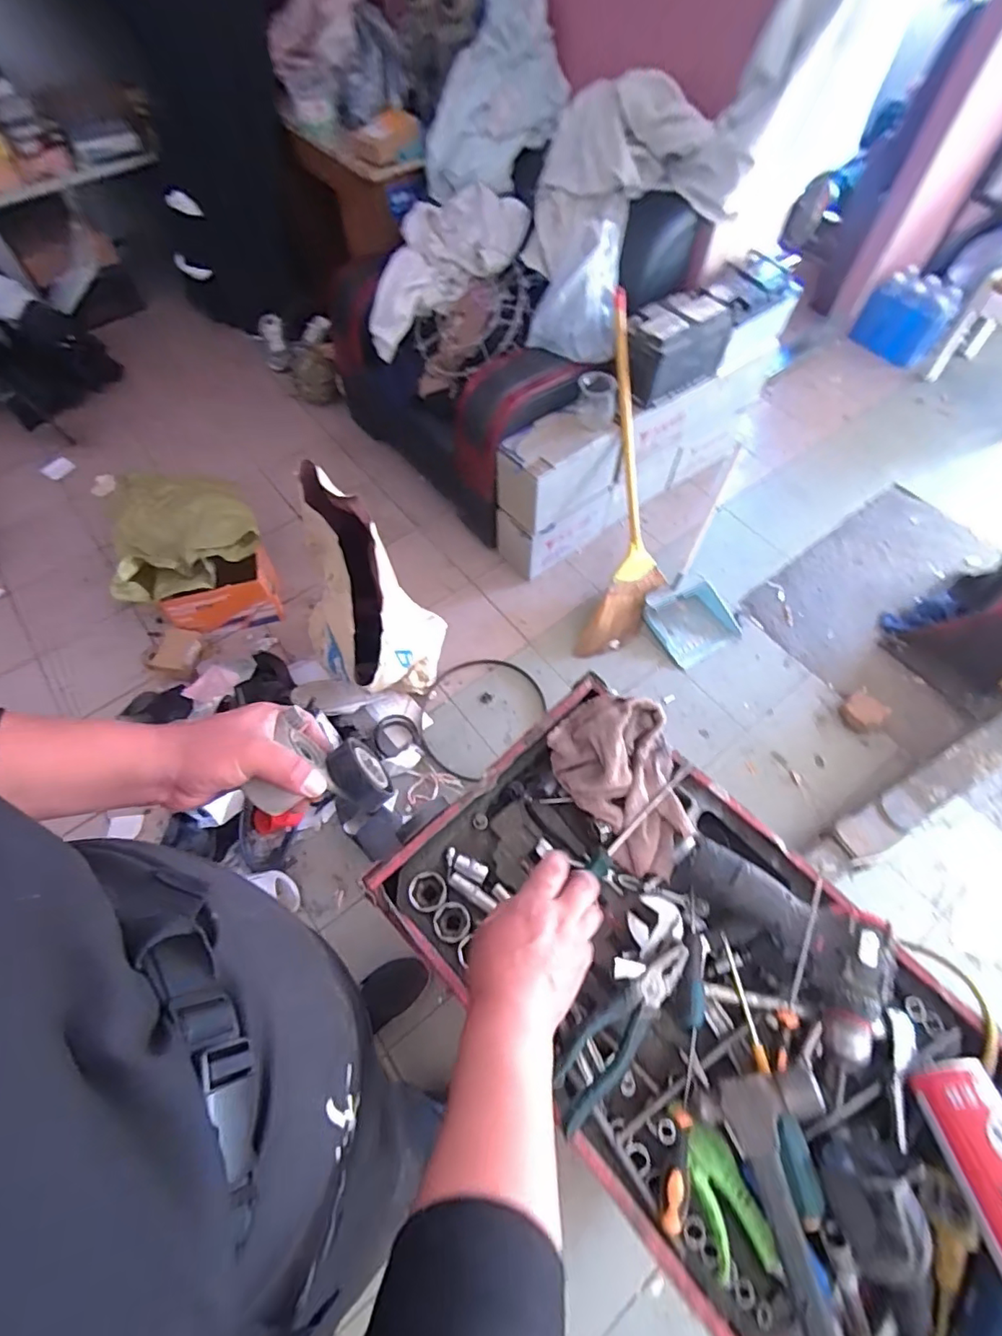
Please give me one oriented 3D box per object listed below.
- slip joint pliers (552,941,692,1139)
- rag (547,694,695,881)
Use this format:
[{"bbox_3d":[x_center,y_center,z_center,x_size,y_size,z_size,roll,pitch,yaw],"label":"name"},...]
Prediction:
[{"bbox_3d":[0.116,0.346,0.539,0.189,0.010,0.049,-40,68,-19],"label":"slip joint pliers"},{"bbox_3d":[0.153,0.126,0.638,0.133,0.102,0.195,-34,66,-17],"label":"rag"}]

